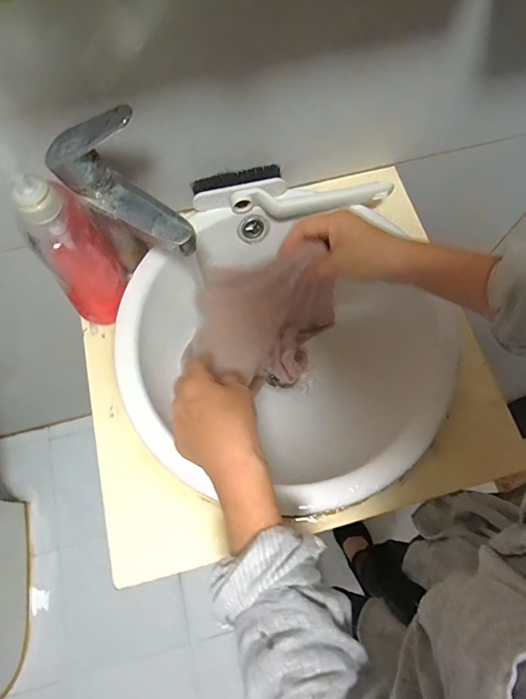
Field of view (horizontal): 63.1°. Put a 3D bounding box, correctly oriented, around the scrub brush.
[{"bbox_3d":[0.034,-0.192,0.521,0.230,0.038,0.057,3,69,2],"label":"scrub brush"}]

